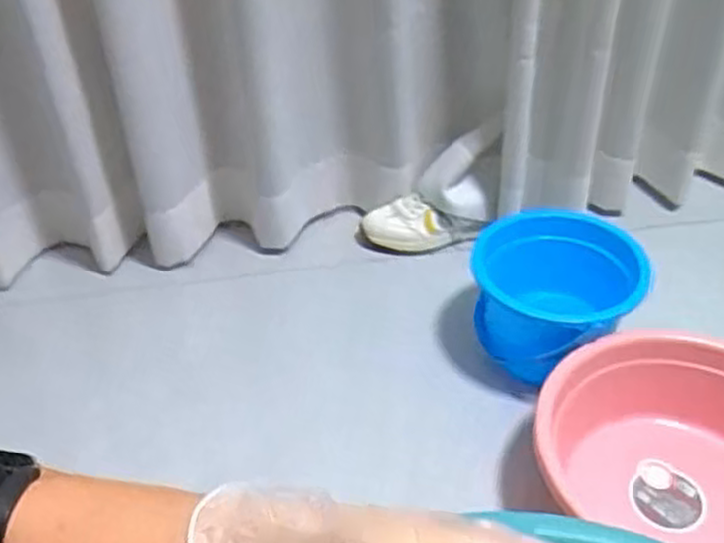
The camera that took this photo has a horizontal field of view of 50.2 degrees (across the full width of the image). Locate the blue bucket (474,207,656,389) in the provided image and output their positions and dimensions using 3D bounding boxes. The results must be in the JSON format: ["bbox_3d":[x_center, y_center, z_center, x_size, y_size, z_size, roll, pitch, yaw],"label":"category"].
[{"bbox_3d":[0.241,0.042,0.978,0.189,0.146,0.197,-2,40,2],"label":"blue bucket"}]

